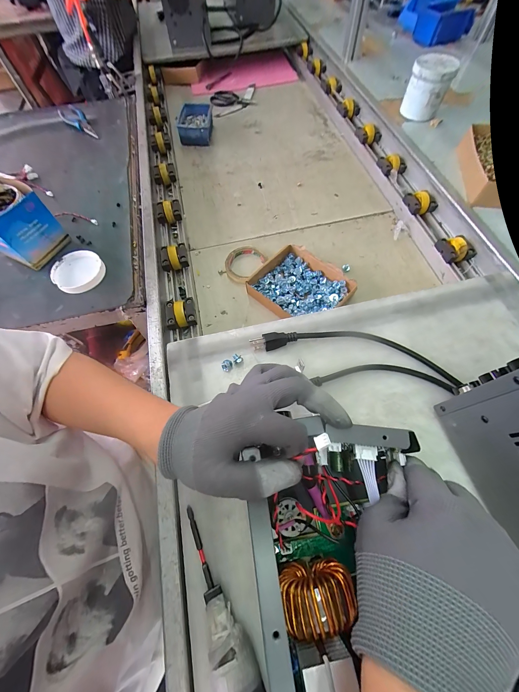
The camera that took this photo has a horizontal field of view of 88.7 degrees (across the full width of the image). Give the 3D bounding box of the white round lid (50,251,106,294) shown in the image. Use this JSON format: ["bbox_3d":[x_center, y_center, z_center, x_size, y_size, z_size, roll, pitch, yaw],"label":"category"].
[{"bbox_3d":[-0.325,-0.134,0.478,0.082,0.018,0.081,-1,64,2],"label":"white round lid"}]

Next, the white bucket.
[{"bbox_3d":[0.417,-0.641,0.658,0.093,0.097,0.093,24,67,13],"label":"white bucket"}]

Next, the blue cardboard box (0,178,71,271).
[{"bbox_3d":[-0.434,-0.217,0.477,0.099,0.103,0.103,29,69,15],"label":"blue cardboard box"}]

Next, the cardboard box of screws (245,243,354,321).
[{"bbox_3d":[0.080,-0.122,0.539,0.143,0.036,0.180,-41,70,-16],"label":"cardboard box of screws"}]

